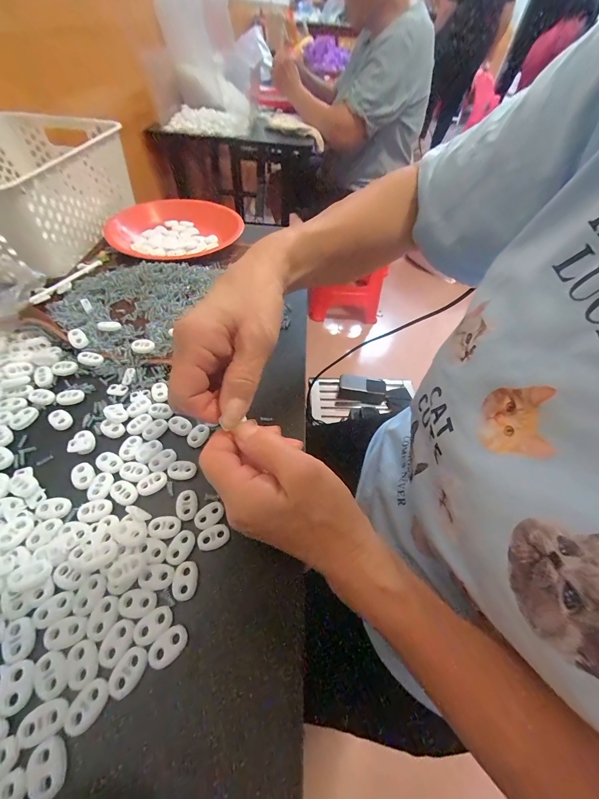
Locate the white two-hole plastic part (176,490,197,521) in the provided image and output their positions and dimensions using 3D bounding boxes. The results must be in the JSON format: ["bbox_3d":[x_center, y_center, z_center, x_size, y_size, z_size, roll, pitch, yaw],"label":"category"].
[{"bbox_3d":[-0.086,0.080,0.228,0.015,0.004,0.023,-7,53,-8],"label":"white two-hole plastic part"}]

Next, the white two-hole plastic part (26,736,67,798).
[{"bbox_3d":[-0.125,0.182,0.147,0.016,0.004,0.021,-22,57,-19],"label":"white two-hole plastic part"}]

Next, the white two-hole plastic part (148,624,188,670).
[{"bbox_3d":[-0.079,0.147,0.178,0.022,0.004,0.015,-34,61,-25],"label":"white two-hole plastic part"}]

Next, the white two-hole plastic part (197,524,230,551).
[{"bbox_3d":[-0.062,0.099,0.215,0.022,0.004,0.015,-20,56,-18],"label":"white two-hole plastic part"}]

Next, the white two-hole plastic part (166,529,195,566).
[{"bbox_3d":[-0.084,0.103,0.210,0.016,0.004,0.022,28,56,18],"label":"white two-hole plastic part"}]

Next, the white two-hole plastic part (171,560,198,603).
[{"bbox_3d":[-0.076,0.120,0.198,0.015,0.004,0.022,-3,53,-6],"label":"white two-hole plastic part"}]

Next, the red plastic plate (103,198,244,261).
[{"bbox_3d":[-0.190,-0.264,0.454,0.184,0.026,0.182,2,53,-3],"label":"red plastic plate"}]

